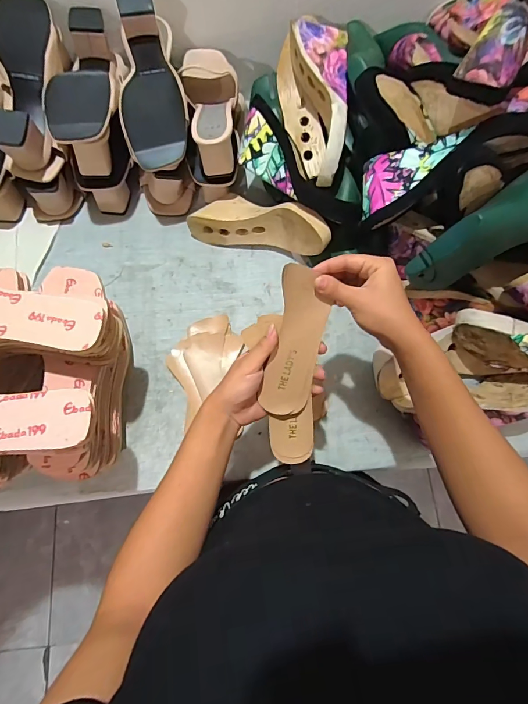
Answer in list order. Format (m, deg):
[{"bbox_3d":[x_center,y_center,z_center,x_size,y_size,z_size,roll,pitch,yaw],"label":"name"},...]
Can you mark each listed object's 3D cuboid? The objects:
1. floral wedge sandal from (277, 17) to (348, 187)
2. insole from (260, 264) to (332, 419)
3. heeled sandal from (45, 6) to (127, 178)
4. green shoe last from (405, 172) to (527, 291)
[{"bbox_3d":[0.069,-0.367,0.562,0.092,0.098,0.240,1,74,0],"label":"floral wedge sandal"},{"bbox_3d":[0.035,-0.009,0.393,0.053,0.011,0.152,5,104,-12],"label":"insole"},{"bbox_3d":[-0.253,-0.381,0.555,0.094,0.076,0.225,-9,74,-3],"label":"heeled sandal"},{"bbox_3d":[0.275,-0.152,0.448,0.219,0.097,0.071,-31,75,20],"label":"green shoe last"}]

